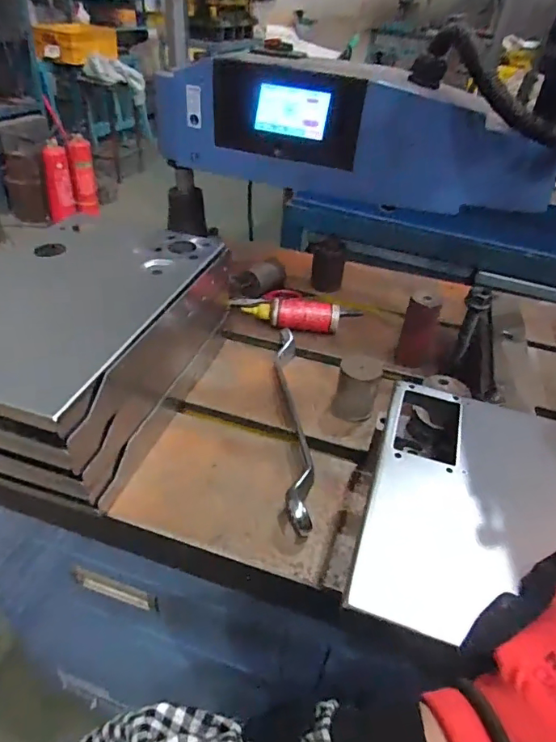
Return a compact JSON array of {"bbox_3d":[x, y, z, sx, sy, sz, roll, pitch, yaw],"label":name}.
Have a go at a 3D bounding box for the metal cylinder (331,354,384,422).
[{"bbox_3d":[0.087,0.019,0.540,0.047,0.059,0.045,14,40,12],"label":"metal cylinder"}]

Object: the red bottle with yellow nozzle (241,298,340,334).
[{"bbox_3d":[0.018,-0.076,0.671,0.133,0.037,0.042,2,39,-2],"label":"red bottle with yellow nozzle"}]

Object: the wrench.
[{"bbox_3d":[0.015,0.047,0.529,0.026,0.032,0.288,1,39,-4],"label":"wrench"}]

